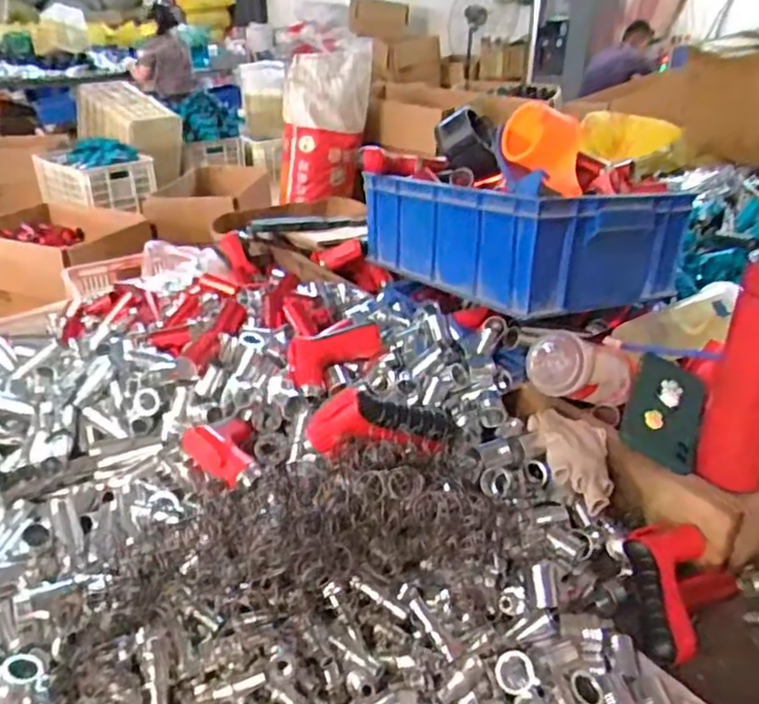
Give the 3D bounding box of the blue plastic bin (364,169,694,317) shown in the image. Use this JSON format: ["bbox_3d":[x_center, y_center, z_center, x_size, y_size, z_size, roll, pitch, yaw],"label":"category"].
[{"bbox_3d":[0.186,-0.190,0.939,0.255,0.157,0.407,-17,33,-30],"label":"blue plastic bin"}]

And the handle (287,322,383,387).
[{"bbox_3d":[-0.052,0.002,0.760,0.125,0.025,0.062,-21,73,-30],"label":"handle"}]

